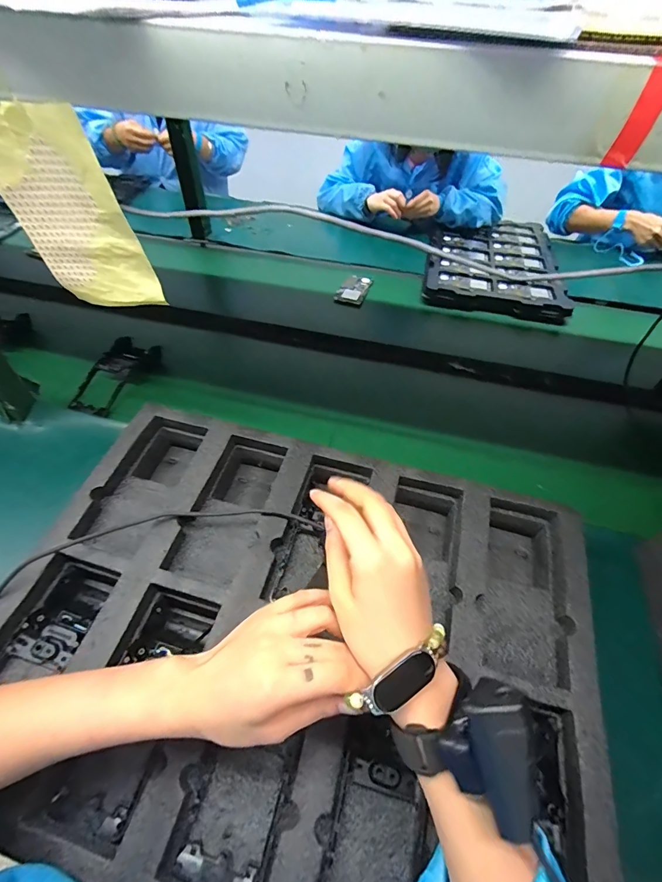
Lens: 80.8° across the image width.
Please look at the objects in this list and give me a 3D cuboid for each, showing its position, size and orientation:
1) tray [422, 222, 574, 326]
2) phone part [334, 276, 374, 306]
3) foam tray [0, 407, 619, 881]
[{"bbox_3d":[0.429,-0.492,1.033,0.325,0.029,0.515,12,51,7],"label":"tray"},{"bbox_3d":[0.057,-0.372,0.940,0.067,0.010,0.124,17,52,11],"label":"phone part"},{"bbox_3d":[-0.039,0.200,0.415,0.598,0.076,0.433,14,52,9],"label":"foam tray"}]

